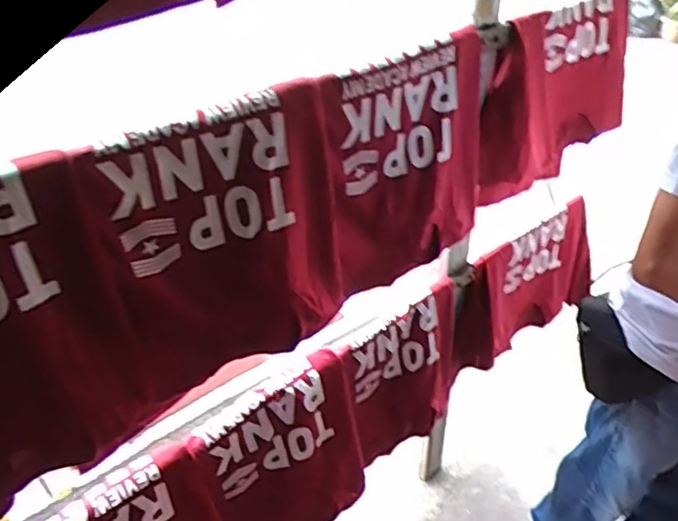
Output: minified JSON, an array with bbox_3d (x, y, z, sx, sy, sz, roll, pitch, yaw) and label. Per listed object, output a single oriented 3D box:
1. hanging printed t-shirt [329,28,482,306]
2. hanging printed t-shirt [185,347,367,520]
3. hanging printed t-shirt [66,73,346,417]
[{"bbox_3d":[0.107,-0.141,0.988,0.074,0.361,0.373,30,44,35],"label":"hanging printed t-shirt"},{"bbox_3d":[-0.087,0.375,1.096,0.115,0.334,0.305,26,41,34],"label":"hanging printed t-shirt"},{"bbox_3d":[-0.115,-0.030,0.798,0.094,0.339,0.370,27,42,32],"label":"hanging printed t-shirt"}]

